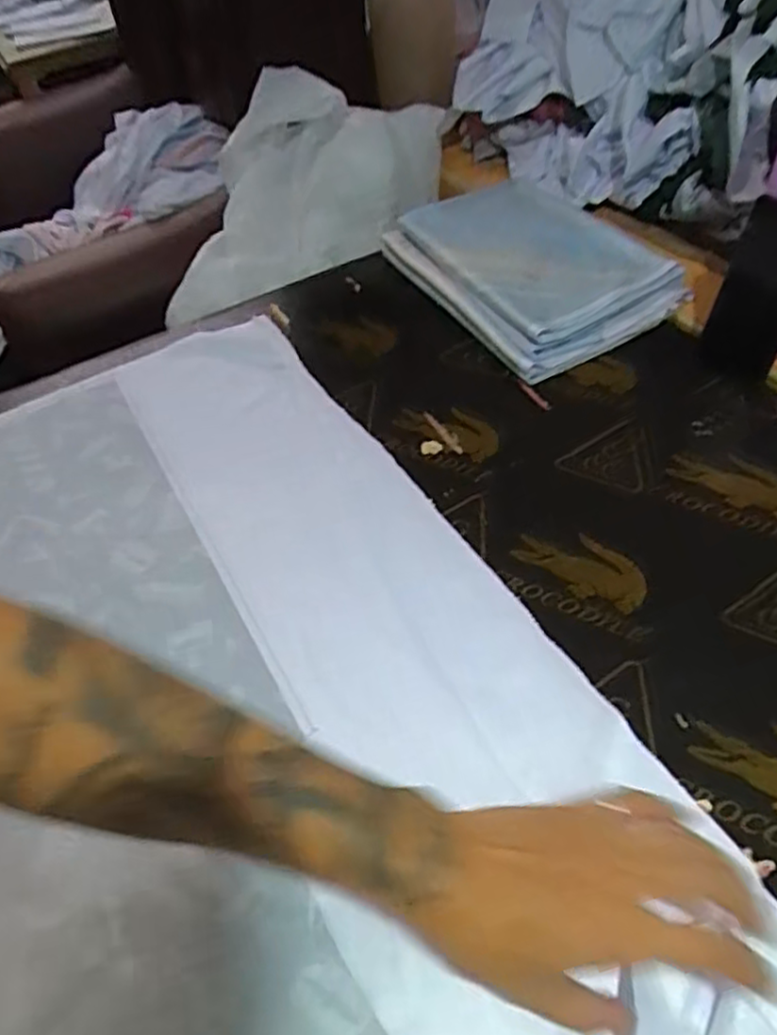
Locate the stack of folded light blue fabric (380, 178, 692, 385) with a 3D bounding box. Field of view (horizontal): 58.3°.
[{"bbox_3d":[0.161,-0.298,0.807,0.236,0.059,0.308,-26,52,-14],"label":"stack of folded light blue fabric"}]

